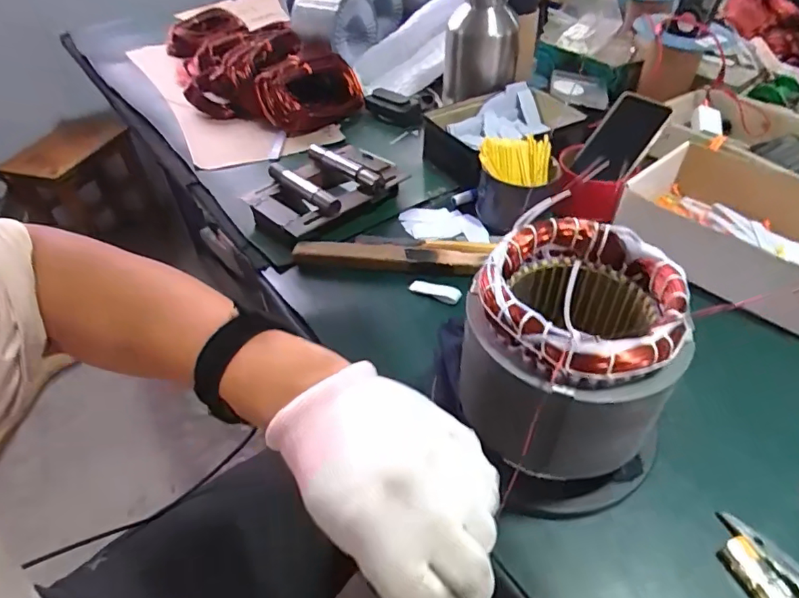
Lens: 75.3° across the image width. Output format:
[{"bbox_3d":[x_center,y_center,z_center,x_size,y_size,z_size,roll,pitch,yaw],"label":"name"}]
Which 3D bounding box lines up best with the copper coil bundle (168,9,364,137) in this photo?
[{"bbox_3d":[-0.323,-0.466,1.005,0.229,0.092,0.564,-29,50,-23],"label":"copper coil bundle"}]

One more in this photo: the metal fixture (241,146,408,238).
[{"bbox_3d":[-0.100,-0.149,0.710,0.142,0.055,0.199,31,55,30],"label":"metal fixture"}]

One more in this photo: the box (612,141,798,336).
[{"bbox_3d":[0.412,-0.091,0.618,0.222,0.072,0.237,-35,53,-28],"label":"box"}]

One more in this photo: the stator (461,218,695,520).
[{"bbox_3d":[0.127,0.051,0.410,0.143,0.181,0.155,-7,45,-4],"label":"stator"}]

